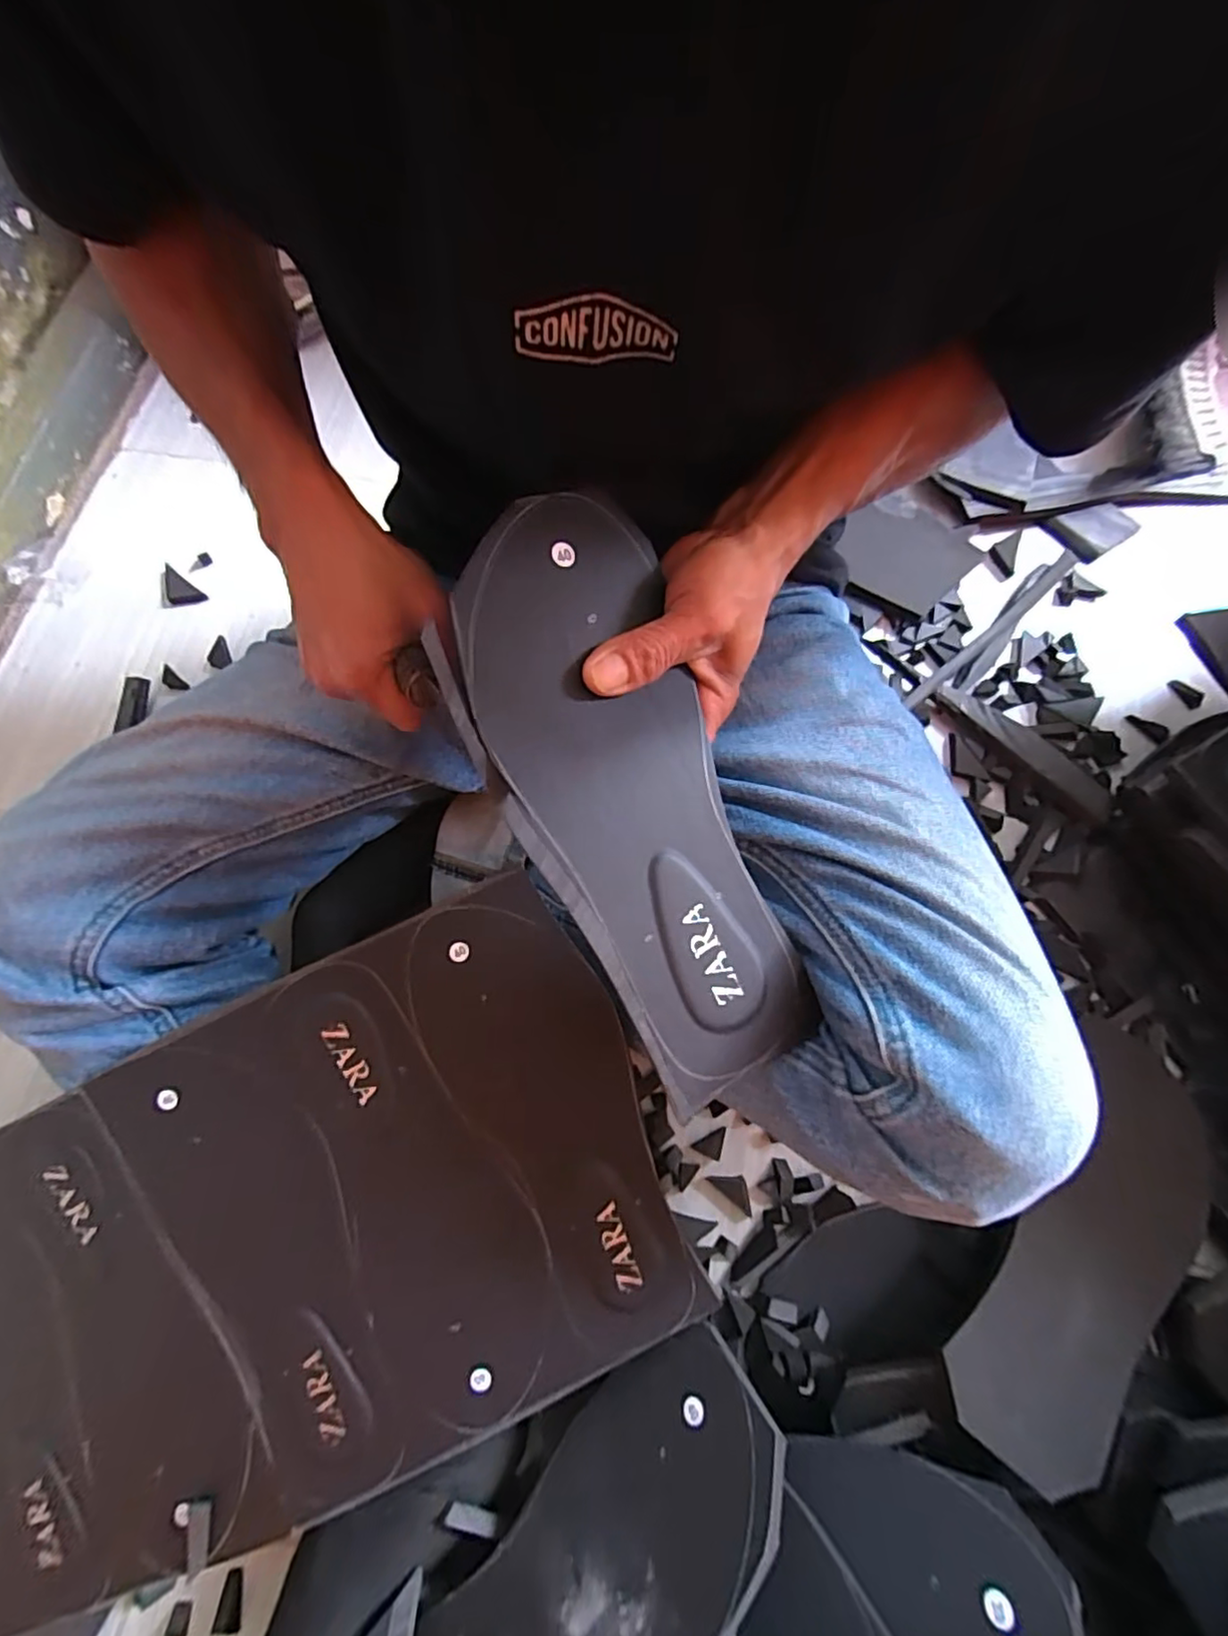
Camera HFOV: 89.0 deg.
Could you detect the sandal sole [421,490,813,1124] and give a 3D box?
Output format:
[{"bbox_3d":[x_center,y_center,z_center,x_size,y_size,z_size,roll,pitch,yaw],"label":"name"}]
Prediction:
[{"bbox_3d":[0.008,-0.009,0.264,0.099,0.008,0.249,-24,91,-17],"label":"sandal sole"}]

